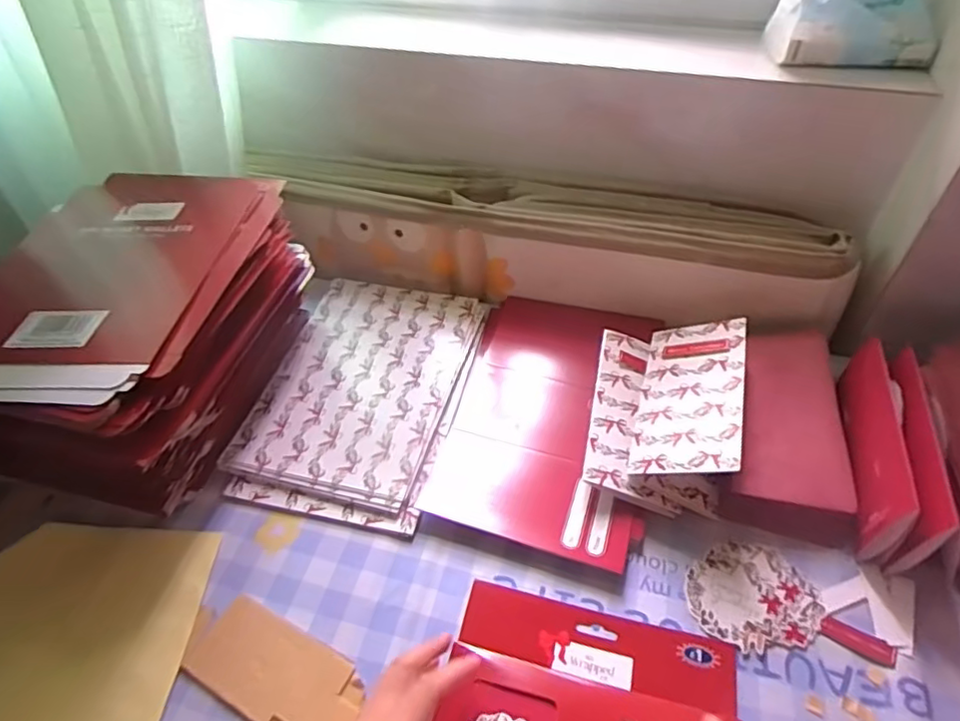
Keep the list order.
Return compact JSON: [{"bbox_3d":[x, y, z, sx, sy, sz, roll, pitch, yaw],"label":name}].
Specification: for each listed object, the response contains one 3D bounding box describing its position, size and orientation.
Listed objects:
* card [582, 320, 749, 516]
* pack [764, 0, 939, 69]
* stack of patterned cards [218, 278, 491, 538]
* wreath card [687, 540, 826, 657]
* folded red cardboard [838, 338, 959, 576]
[{"bbox_3d":[0.161,0.037,0.520,0.116,0.063,0.180,11,49,12],"label":"card"},{"bbox_3d":[0.344,-0.317,0.539,0.133,0.073,0.070,0,48,3],"label":"pack"},{"bbox_3d":[-0.112,0.024,0.585,0.178,0.013,0.276,9,49,11],"label":"stack of patterned cards"},{"bbox_3d":[0.205,0.176,0.447,0.092,0.004,0.078,-9,48,-5],"label":"wreath card"},{"bbox_3d":[0.329,0.070,0.476,0.047,0.070,0.174,12,49,13],"label":"folded red cardboard"}]

